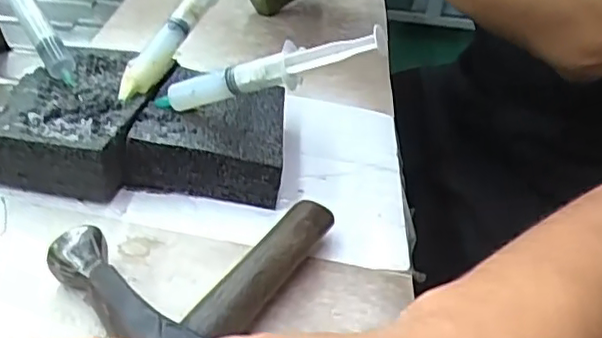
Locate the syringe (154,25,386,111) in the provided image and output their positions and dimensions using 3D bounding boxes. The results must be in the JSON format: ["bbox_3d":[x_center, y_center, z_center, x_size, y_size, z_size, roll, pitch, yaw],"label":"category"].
[{"bbox_3d":[-0.021,-0.054,0.356,0.141,0.020,0.015,-11,25,27],"label":"syringe"}]

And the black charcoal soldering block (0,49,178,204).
[{"bbox_3d":[-0.131,-0.032,0.396,0.082,0.036,0.125,11,34,5],"label":"black charcoal soldering block"}]

